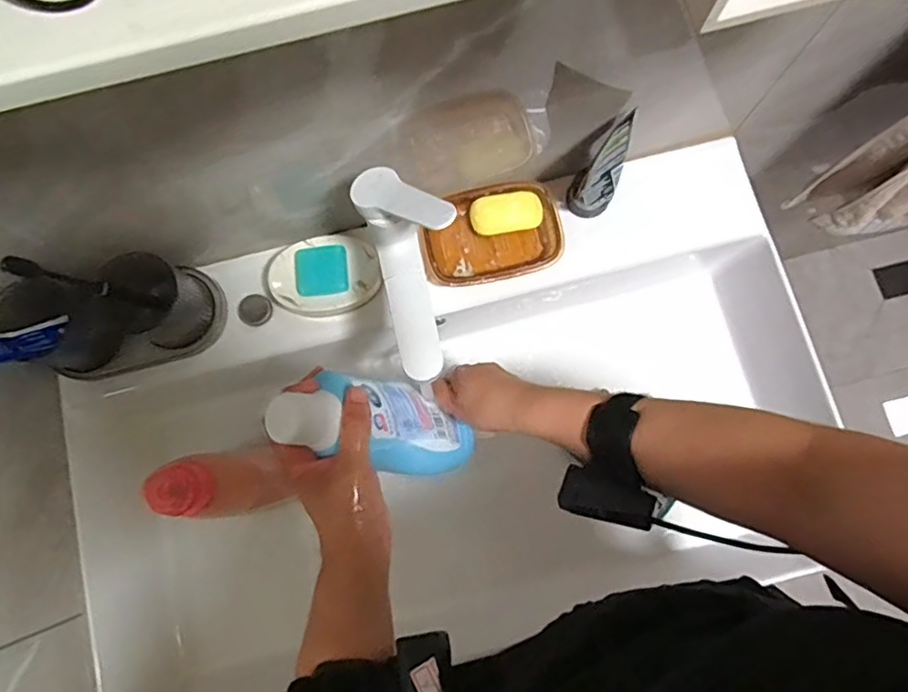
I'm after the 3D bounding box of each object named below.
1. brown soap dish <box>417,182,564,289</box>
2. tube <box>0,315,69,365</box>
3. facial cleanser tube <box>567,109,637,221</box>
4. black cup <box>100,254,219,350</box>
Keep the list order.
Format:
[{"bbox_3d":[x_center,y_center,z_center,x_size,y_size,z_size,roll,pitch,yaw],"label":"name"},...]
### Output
[{"bbox_3d":[0.039,-0.119,0.637,0.148,0.028,0.103,-9,79,0],"label":"brown soap dish"},{"bbox_3d":[-0.411,-0.002,0.542,0.039,0.108,0.024,37,114,7],"label":"tube"},{"bbox_3d":[0.151,-0.180,0.600,0.043,0.128,0.038,29,50,6],"label":"facial cleanser tube"},{"bbox_3d":[-0.304,-0.045,0.602,0.083,0.088,0.080,0,80,1],"label":"black cup"}]

